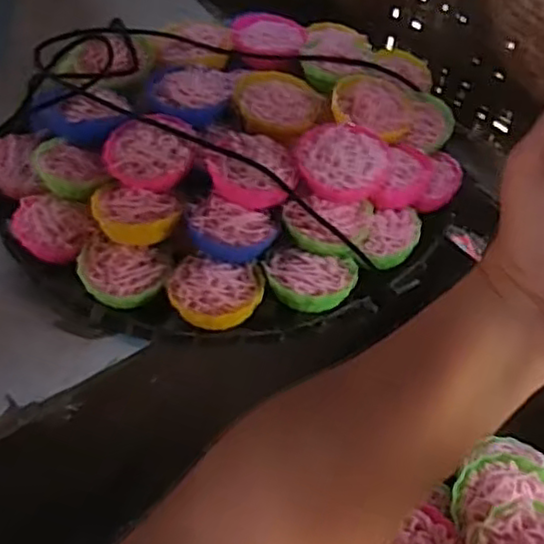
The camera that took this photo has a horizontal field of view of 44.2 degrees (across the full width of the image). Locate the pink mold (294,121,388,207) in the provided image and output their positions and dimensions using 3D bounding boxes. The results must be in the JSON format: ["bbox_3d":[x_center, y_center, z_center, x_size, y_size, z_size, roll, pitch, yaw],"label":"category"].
[{"bbox_3d":[0.046,-0.070,0.452,0.059,0.037,0.051,8,50,2],"label":"pink mold"}]

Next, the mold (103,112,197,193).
[{"bbox_3d":[-0.082,-0.080,0.449,0.056,0.020,0.054,2,50,-3],"label":"mold"}]

